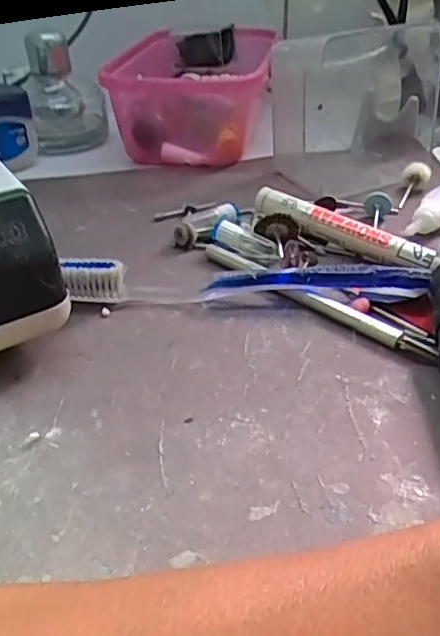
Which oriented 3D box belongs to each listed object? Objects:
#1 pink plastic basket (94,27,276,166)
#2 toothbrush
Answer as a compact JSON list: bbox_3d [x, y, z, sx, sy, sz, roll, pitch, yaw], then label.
[{"bbox_3d":[-0.017,-0.191,0.493,0.121,0.062,0.193,2,36,5],"label":"pink plastic basket"},{"bbox_3d":[0.012,-0.016,0.282,0.168,0.021,0.010,0,36,2],"label":"toothbrush"}]

